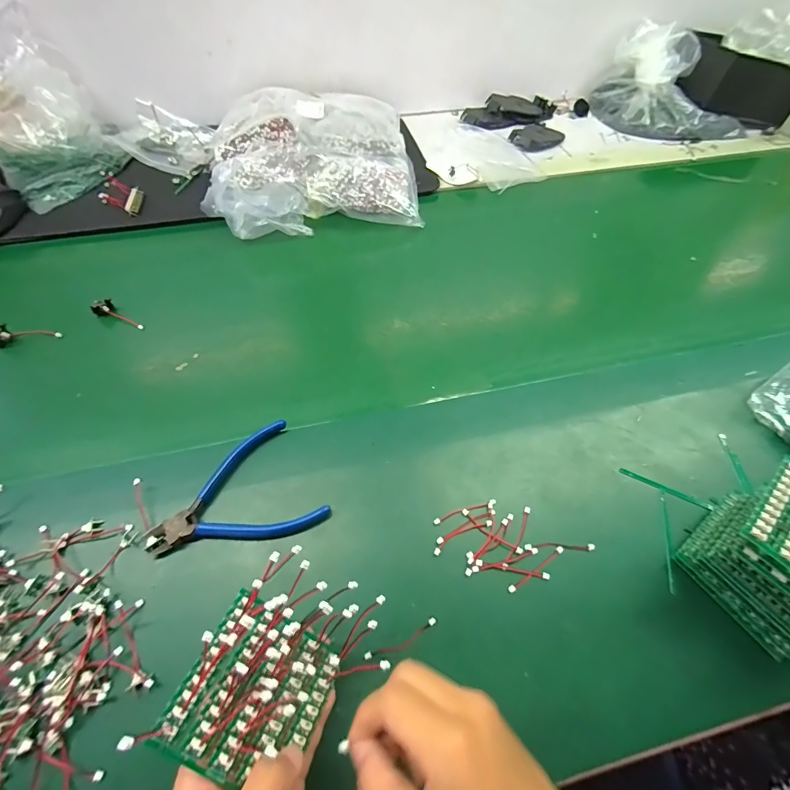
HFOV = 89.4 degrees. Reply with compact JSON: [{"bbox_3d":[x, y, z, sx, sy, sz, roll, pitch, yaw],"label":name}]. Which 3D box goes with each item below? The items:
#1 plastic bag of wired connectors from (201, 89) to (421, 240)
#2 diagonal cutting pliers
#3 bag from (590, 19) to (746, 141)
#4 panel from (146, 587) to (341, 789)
[{"bbox_3d":[-0.132,-0.378,0.618,0.305,0.078,0.299,-7,57,-5],"label":"plastic bag of wired connectors"},{"bbox_3d":[-0.141,0.093,0.348,0.136,0.020,0.103,-25,60,-16],"label":"diagonal cutting pliers"},{"bbox_3d":[0.518,-0.585,0.753,0.161,0.111,0.278,-35,63,-21],"label":"bag"},{"bbox_3d":[-0.083,0.178,0.241,0.083,0.008,0.080,40,49,-14],"label":"panel"}]

